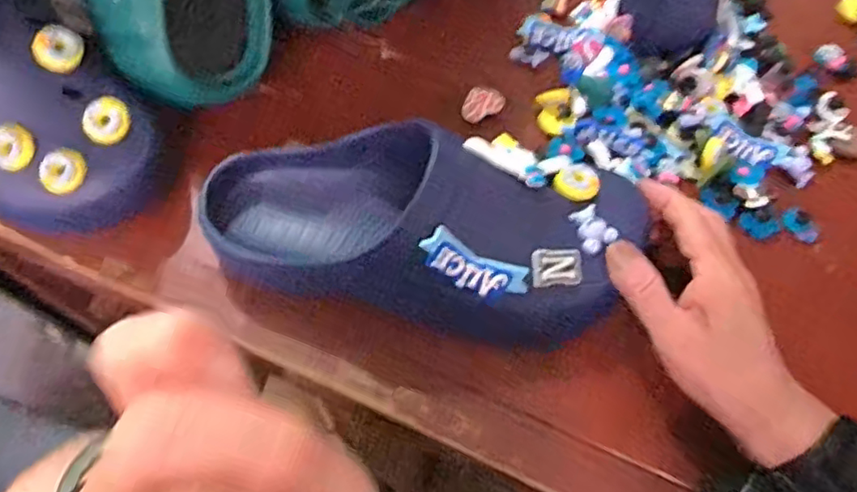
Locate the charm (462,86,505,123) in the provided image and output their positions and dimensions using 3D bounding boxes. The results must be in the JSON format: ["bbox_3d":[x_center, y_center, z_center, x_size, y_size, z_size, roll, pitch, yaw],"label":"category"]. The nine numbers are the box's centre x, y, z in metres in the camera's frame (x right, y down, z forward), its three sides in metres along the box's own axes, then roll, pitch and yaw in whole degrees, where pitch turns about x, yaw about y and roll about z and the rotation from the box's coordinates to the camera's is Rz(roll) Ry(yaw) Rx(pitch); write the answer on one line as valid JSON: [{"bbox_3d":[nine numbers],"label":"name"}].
[{"bbox_3d":[0.039,-0.101,0.440,0.027,0.007,0.028,15,66,4],"label":"charm"}]

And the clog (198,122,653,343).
[{"bbox_3d":[-0.010,-0.014,0.350,0.248,0.075,0.102,7,65,11],"label":"clog"}]

